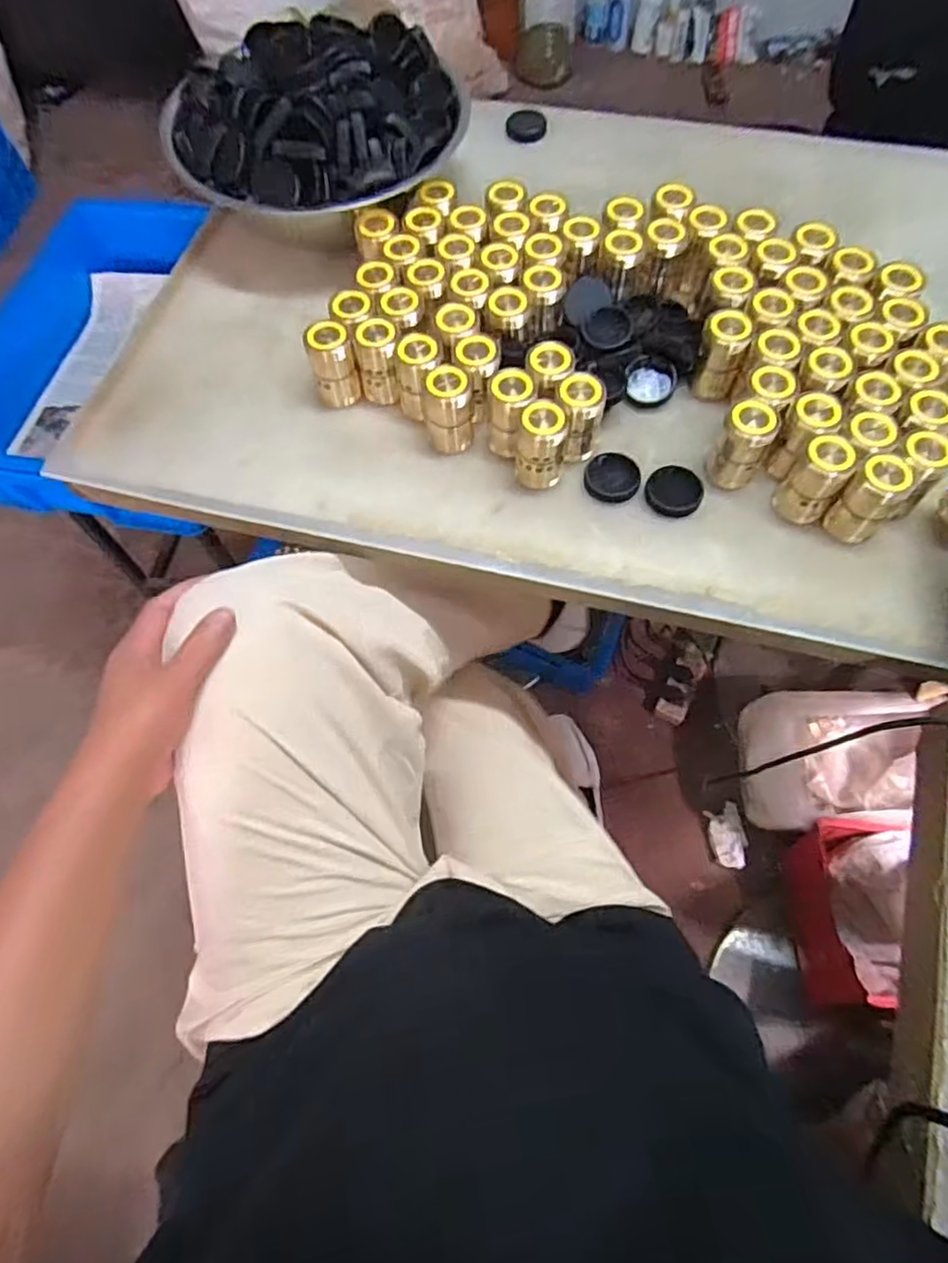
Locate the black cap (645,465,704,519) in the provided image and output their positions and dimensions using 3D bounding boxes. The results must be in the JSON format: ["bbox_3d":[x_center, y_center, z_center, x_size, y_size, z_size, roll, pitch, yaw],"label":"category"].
[{"bbox_3d":[0.159,-0.111,0.526,0.043,0.016,0.038,18,67,9],"label":"black cap"}]

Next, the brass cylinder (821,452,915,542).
[{"bbox_3d":[0.293,-0.097,0.492,0.033,0.068,0.036,0,66,1],"label":"brass cylinder"}]

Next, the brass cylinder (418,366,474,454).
[{"bbox_3d":[-0.021,-0.177,0.532,0.038,0.066,0.031,9,66,5],"label":"brass cylinder"}]

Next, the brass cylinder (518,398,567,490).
[{"bbox_3d":[0.053,-0.145,0.516,0.035,0.069,0.035,6,66,4],"label":"brass cylinder"}]

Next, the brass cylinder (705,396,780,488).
[{"bbox_3d":[0.208,-0.144,0.513,0.035,0.066,0.032,0,66,1],"label":"brass cylinder"}]

